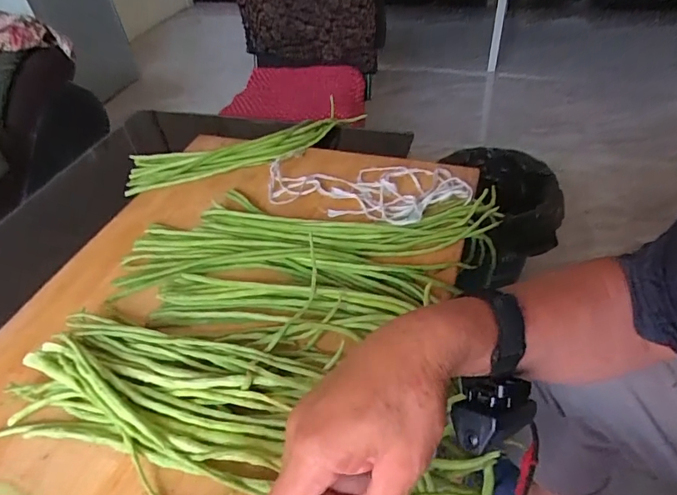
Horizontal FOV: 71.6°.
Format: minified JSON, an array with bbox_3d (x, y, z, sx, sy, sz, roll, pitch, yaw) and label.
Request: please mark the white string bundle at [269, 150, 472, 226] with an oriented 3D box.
[{"bbox_3d":[0.037,-0.089,0.694,0.300,0.021,0.146,10,46,17],"label":"white string bundle"}]

